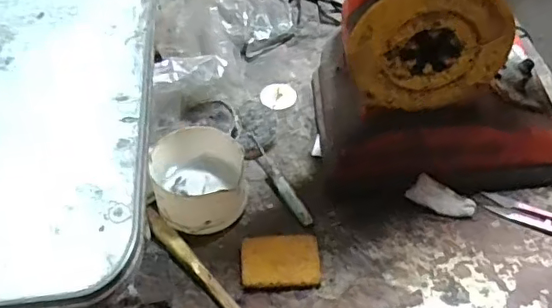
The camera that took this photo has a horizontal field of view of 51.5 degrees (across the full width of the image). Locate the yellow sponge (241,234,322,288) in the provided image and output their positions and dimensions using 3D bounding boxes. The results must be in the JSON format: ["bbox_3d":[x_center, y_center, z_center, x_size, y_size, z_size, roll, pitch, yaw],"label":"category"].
[{"bbox_3d":[0.004,0.097,0.528,0.071,0.011,0.058,-3,50,1],"label":"yellow sponge"}]

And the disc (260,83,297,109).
[{"bbox_3d":[0.003,-0.066,0.661,0.039,0.005,0.038,4,61,-8],"label":"disc"}]

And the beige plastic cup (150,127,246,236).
[{"bbox_3d":[-0.074,0.024,0.566,0.091,0.055,0.099,-2,50,2],"label":"beige plastic cup"}]

